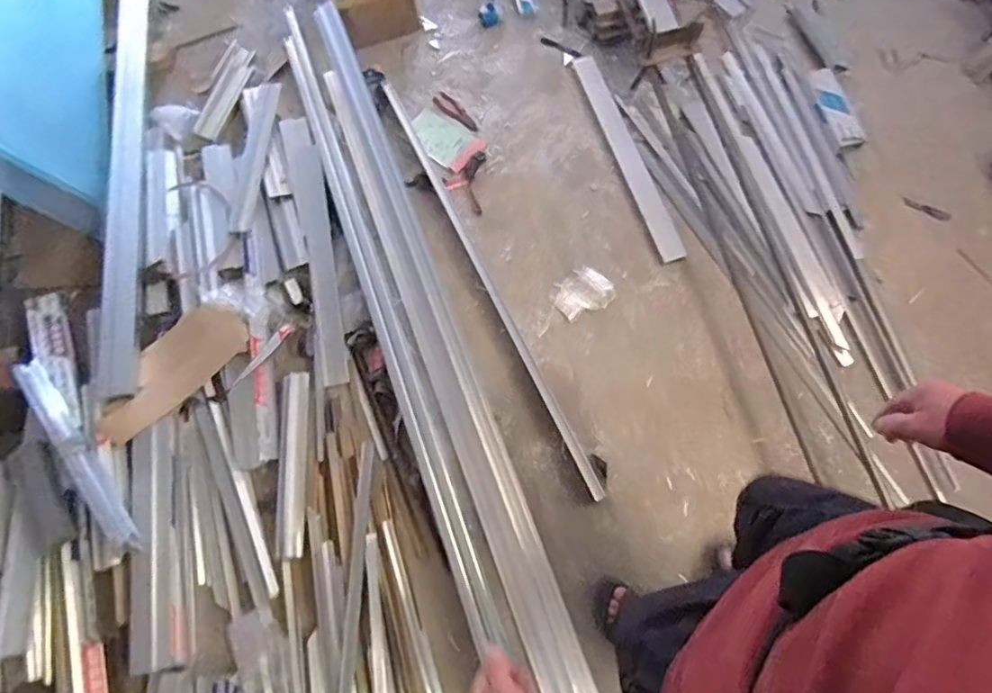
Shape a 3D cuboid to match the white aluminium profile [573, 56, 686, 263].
[{"bbox_3d":[0.350,-0.529,1.552,0.063,0.013,0.669,-17,72,-4],"label":"white aluminium profile"}]

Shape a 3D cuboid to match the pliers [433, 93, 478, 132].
[{"bbox_3d":[-0.110,-0.676,1.659,0.162,0.016,0.054,37,78,15],"label":"pliers"}]

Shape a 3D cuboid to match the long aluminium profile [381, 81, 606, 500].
[{"bbox_3d":[-0.035,-0.210,1.479,0.048,0.029,1.249,-25,73,-7],"label":"long aluminium profile"}]

